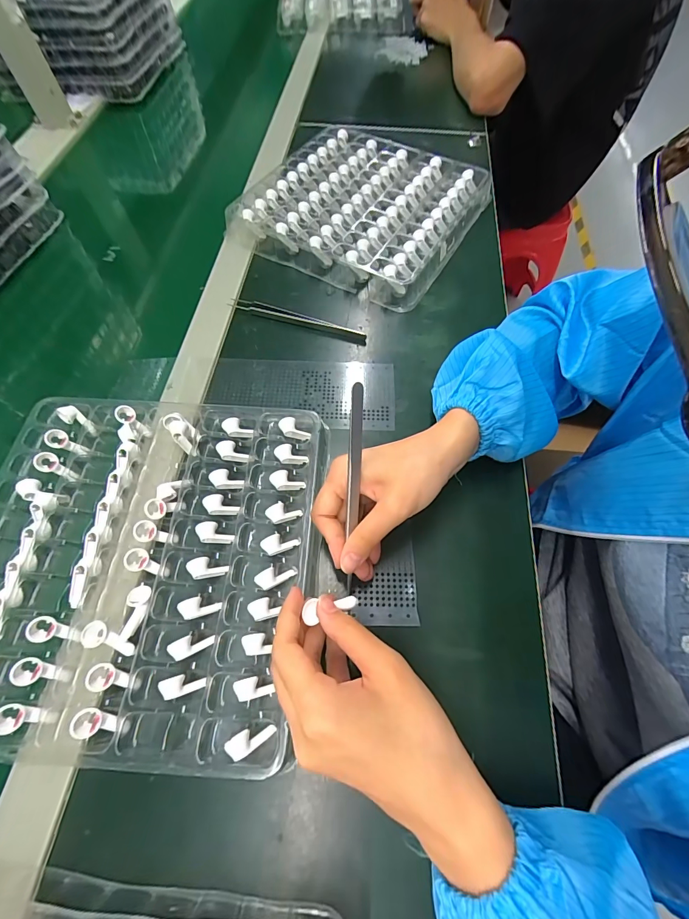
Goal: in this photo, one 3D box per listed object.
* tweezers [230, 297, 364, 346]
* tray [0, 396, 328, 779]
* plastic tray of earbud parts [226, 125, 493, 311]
[{"bbox_3d":[-0.052,-0.150,0.405,0.155,0.010,0.011,17,65,9],"label":"tweezers"},{"bbox_3d":[-0.149,0.069,0.284,0.249,0.032,0.246,3,64,2],"label":"tray"},{"bbox_3d":[0.025,-0.322,0.476,0.259,0.032,0.246,27,67,13],"label":"plastic tray of earbud parts"}]

